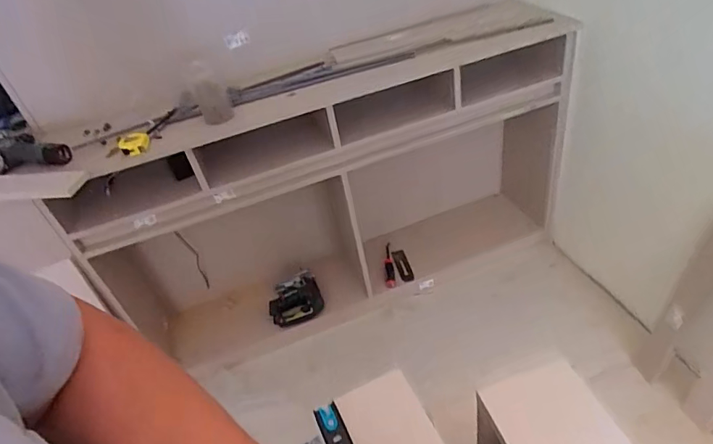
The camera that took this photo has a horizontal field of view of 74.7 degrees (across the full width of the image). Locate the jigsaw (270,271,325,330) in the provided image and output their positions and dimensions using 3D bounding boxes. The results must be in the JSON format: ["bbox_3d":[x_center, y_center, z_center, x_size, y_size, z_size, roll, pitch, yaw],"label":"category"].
[{"bbox_3d":[-0.235,0.296,1.785,0.198,0.097,0.164,-18,42,-10],"label":"jigsaw"}]

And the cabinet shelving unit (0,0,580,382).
[{"bbox_3d":[-0.042,-0.102,1.592,1.704,0.863,0.359,-17,42,-9],"label":"cabinet shelving unit"}]

